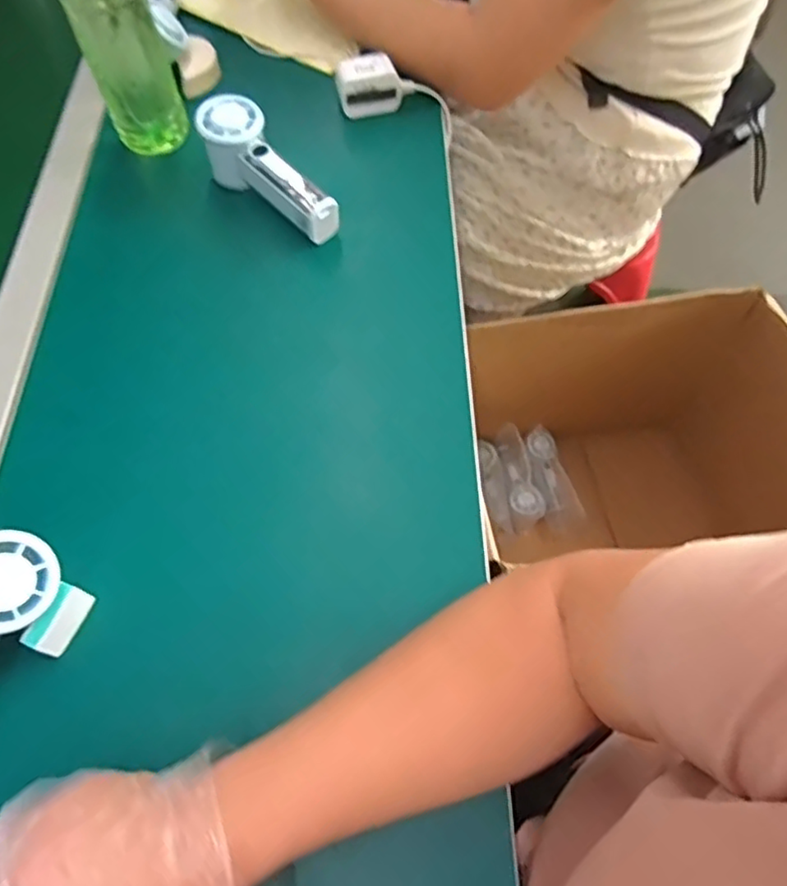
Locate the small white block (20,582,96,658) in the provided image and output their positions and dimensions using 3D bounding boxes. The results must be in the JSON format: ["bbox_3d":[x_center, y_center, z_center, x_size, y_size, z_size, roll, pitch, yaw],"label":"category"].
[{"bbox_3d":[-0.207,0.110,0.385,0.014,0.026,0.041,21,65,13],"label":"small white block"}]

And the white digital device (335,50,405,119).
[{"bbox_3d":[-0.025,-0.361,0.622,0.066,0.041,0.042,-8,62,-1],"label":"white digital device"}]

